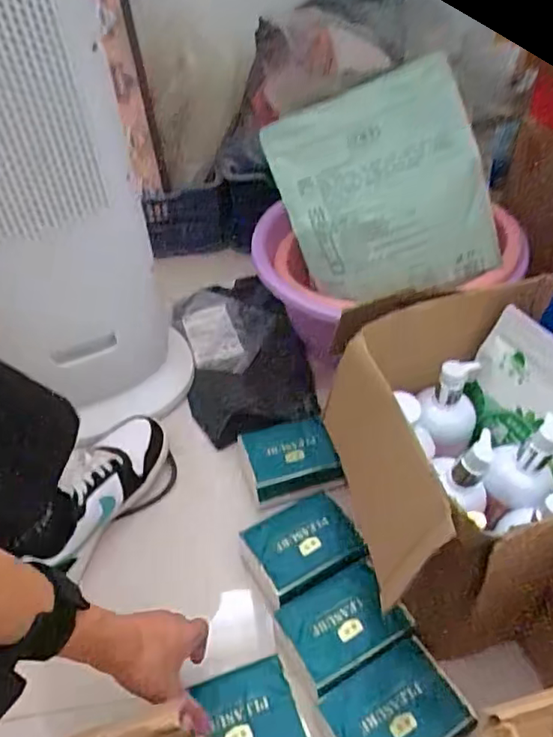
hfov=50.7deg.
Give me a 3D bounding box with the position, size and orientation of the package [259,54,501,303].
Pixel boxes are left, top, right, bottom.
[{"bbox_3d":[0.128,-0.200,0.694,0.224,0.245,0.050,-20,16,9],"label":"package"}]

